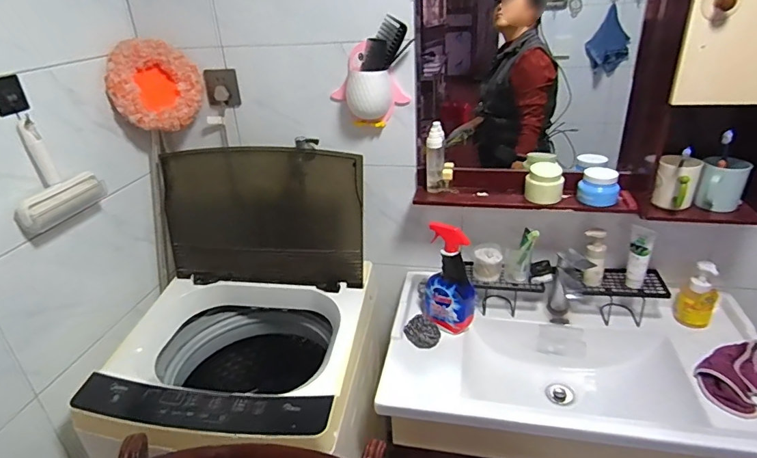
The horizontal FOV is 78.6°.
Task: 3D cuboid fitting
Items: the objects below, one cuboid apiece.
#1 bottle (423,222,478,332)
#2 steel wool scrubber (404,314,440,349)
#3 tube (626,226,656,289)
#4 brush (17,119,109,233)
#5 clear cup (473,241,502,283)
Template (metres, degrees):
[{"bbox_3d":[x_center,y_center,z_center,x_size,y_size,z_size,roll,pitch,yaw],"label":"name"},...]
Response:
[{"bbox_3d":[0.168,0.113,1.099,0.129,0.259,0.085,2,28,10],"label":"bottle"},{"bbox_3d":[0.103,0.241,1.095,0.085,0.042,0.074,0,28,6],"label":"steel wool scrubber"},{"bbox_3d":[0.596,0.065,1.063,0.047,0.151,0.031,13,31,28],"label":"tube"},{"bbox_3d":[-0.657,-0.113,0.936,0.044,0.195,0.198,2,28,10],"label":"brush"},{"bbox_3d":[0.274,0.079,1.168,0.069,0.076,0.077,1,28,8],"label":"clear cup"}]

